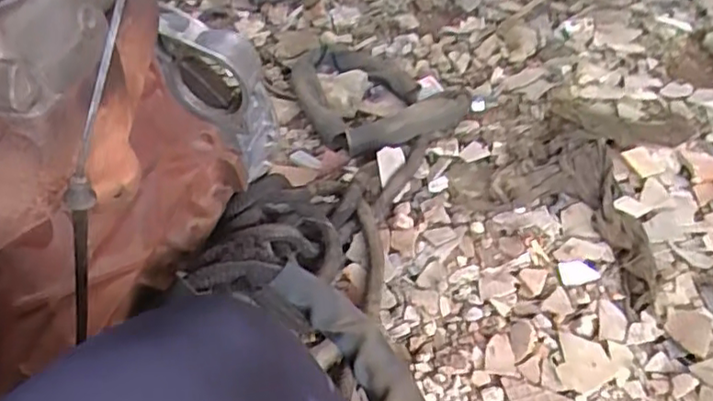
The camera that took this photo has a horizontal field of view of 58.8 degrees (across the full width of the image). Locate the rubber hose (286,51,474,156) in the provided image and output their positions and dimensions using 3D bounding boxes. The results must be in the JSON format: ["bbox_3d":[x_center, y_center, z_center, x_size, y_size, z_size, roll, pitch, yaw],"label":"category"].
[{"bbox_3d":[0.036,-0.222,1.301,0.302,0.080,0.355,-30,46,-23],"label":"rubber hose"}]

